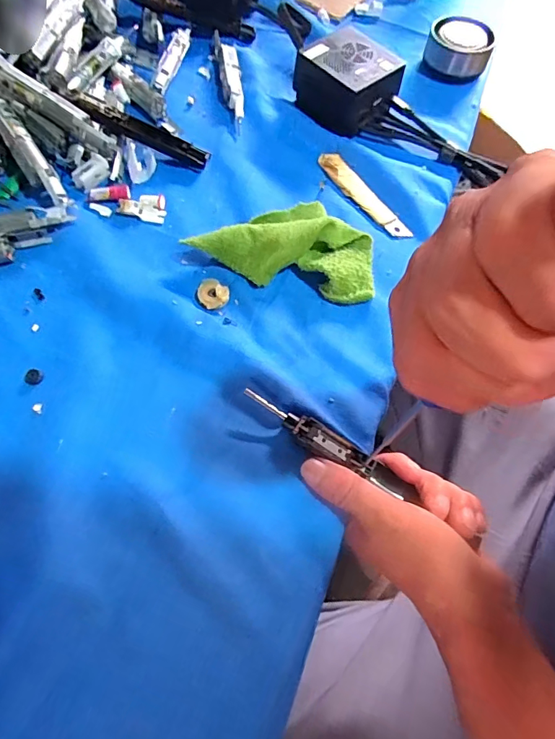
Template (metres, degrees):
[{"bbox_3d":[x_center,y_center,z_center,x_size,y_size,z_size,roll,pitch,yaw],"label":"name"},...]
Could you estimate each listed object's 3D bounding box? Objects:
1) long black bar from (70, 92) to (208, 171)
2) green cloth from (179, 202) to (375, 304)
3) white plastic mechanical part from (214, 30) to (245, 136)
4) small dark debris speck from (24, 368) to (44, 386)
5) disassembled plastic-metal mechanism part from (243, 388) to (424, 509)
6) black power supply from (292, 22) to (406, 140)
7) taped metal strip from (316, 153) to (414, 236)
[{"bbox_3d":[-0.116,-0.208,0.397,0.115,0.011,0.020,22,64,-10],"label":"long black bar"},{"bbox_3d":[0.010,-0.104,0.358,0.134,0.028,0.084,11,64,2],"label":"green cloth"},{"bbox_3d":[-0.046,-0.287,0.450,0.019,0.014,0.133,-8,65,-7],"label":"white plastic mechanical part"},{"bbox_3d":[-0.164,0.004,0.306,0.012,0.004,0.011,18,65,5],"label":"small dark debris speck"},{"bbox_3d":[0.032,0.049,0.292,0.122,0.011,0.018,31,66,6],"label":"disassembled plastic-metal mechanism part"},{"bbox_3d":[0.066,-0.273,0.432,0.078,0.049,0.081,-35,71,-18],"label":"black power supply"},{"bbox_3d":[0.074,-0.154,0.401,0.021,0.007,0.110,-29,69,-16],"label":"taped metal strip"}]

